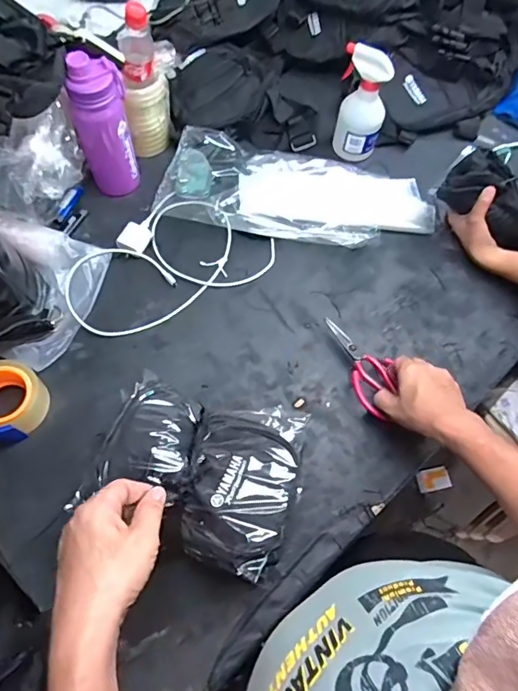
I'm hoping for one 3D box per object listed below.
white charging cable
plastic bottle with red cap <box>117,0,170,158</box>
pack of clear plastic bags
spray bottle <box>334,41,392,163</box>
[{"bbox_3d":[-0.143,-0.121,0.766,0.220,0.029,0.302,36,70,13],"label":"white charging cable"},{"bbox_3d":[-0.187,-0.416,0.756,0.071,0.220,0.071,4,66,0],"label":"plastic bottle with red cap"},{"bbox_3d":[0.074,-0.267,0.837,0.474,0.034,0.195,9,66,2],"label":"pack of clear plastic bags"},{"bbox_3d":[0.176,-0.412,0.812,0.087,0.163,0.066,13,67,4],"label":"spray bottle"}]

